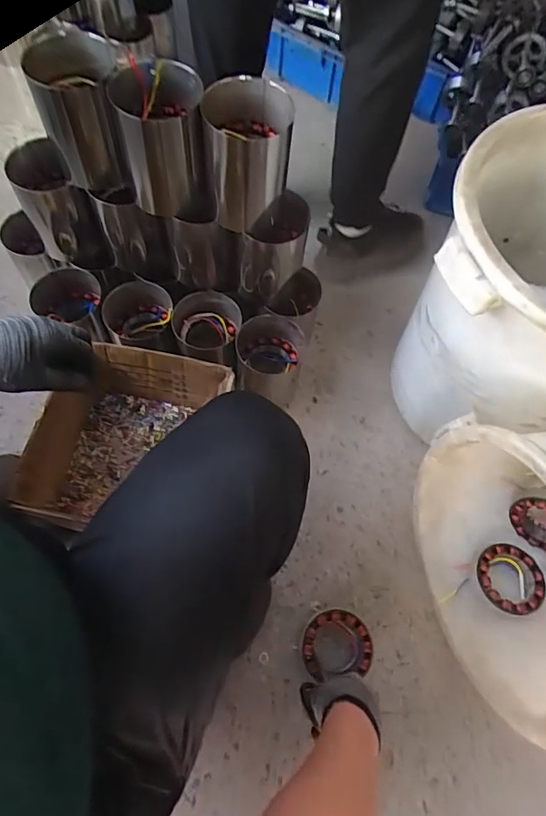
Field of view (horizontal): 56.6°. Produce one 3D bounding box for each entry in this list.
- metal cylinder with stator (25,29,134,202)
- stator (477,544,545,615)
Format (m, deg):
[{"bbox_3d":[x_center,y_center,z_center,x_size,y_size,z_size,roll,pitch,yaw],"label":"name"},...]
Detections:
[{"bbox_3d":[-0.277,-0.402,0.761,0.115,0.196,0.128,-6,66,-5],"label":"metal cylinder with stator"},{"bbox_3d":[0.400,0.282,0.840,0.113,0.025,0.111,1,65,-2],"label":"stator"}]

